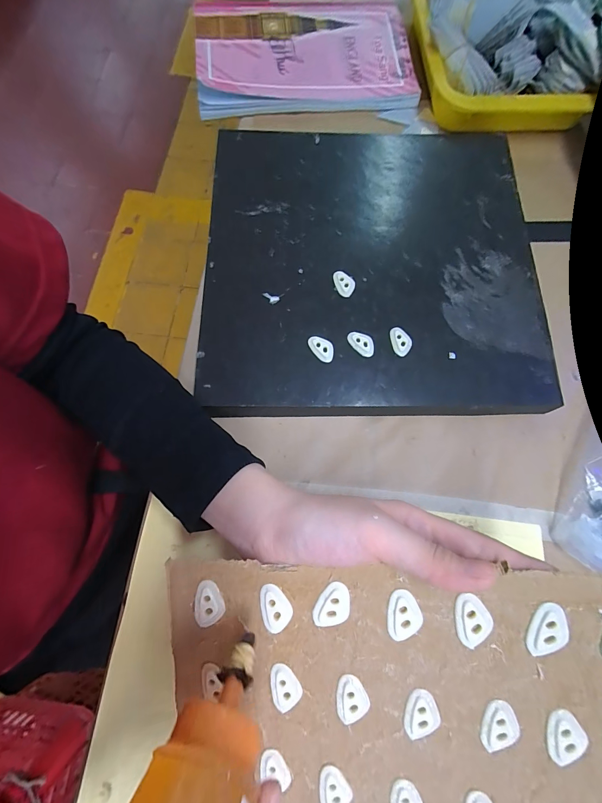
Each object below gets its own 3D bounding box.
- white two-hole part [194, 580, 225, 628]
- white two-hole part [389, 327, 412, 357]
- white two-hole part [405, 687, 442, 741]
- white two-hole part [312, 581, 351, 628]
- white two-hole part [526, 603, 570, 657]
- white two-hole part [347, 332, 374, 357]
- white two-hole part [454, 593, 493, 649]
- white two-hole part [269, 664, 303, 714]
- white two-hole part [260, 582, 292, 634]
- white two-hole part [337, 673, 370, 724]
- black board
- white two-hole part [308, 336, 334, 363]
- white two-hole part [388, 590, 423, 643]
[{"bbox_3d":[-0.050,0.113,0.184,0.017,0.004,0.024,-3,91,4],"label":"white two-hole part"},{"bbox_3d":[0.086,-0.052,0.281,0.017,0.004,0.025,-12,75,-4],"label":"white two-hole part"},{"bbox_3d":[0.061,0.159,0.166,0.017,0.005,0.024,-4,92,10],"label":"white two-hole part"},{"bbox_3d":[0.017,0.107,0.171,0.016,0.004,0.026,29,96,6],"label":"white two-hole part"},{"bbox_3d":[0.116,0.108,0.154,0.016,0.004,0.026,19,95,10],"label":"white two-hole part"},{"bbox_3d":[0.053,-0.051,0.280,0.017,0.004,0.026,-41,79,-11],"label":"white two-hole part"},{"bbox_3d":[0.083,0.107,0.160,0.016,0.004,0.026,0,93,12],"label":"white two-hole part"},{"bbox_3d":[-0.008,0.154,0.178,0.016,0.004,0.026,-6,92,8],"label":"white two-hole part"},{"bbox_3d":[-0.013,0.111,0.176,0.016,0.004,0.027,-6,92,6],"label":"white two-hole part"},{"bbox_3d":[0.027,0.156,0.172,0.017,0.004,0.025,-8,89,5],"label":"white two-hole part"},{"bbox_3d":[0.063,-0.130,0.314,0.294,0.031,0.288,-1,75,-2],"label":"black board"},{"bbox_3d":[0.018,-0.045,0.279,0.016,0.004,0.026,-43,80,-11],"label":"white two-hole part"},{"bbox_3d":[0.052,0.108,0.167,0.016,0.004,0.026,4,91,5],"label":"white two-hole part"}]

